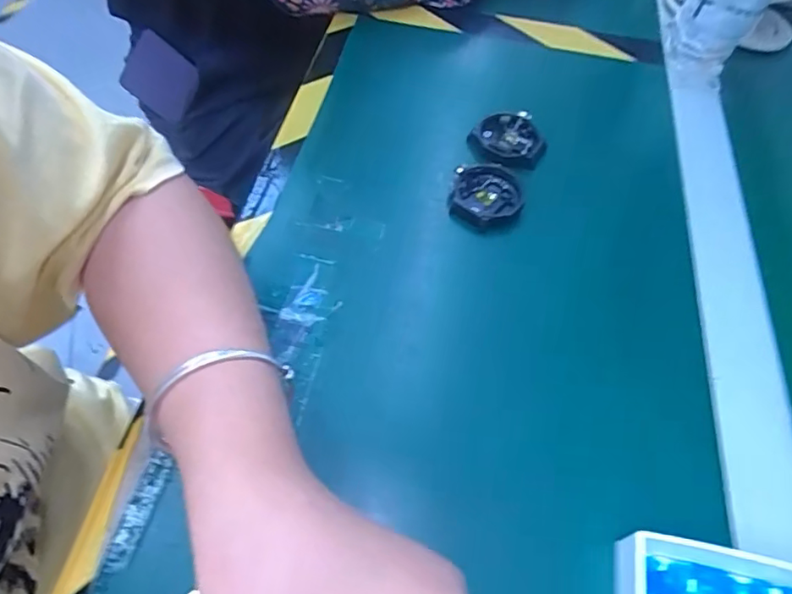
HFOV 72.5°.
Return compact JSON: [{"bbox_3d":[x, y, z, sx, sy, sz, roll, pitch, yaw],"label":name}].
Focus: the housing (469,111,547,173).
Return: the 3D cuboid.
[{"bbox_3d":[0.087,-0.119,0.412,0.053,0.017,0.052,2,57,-3],"label":"housing"}]

